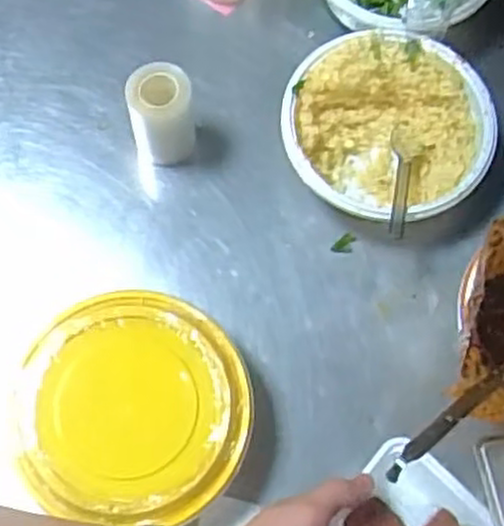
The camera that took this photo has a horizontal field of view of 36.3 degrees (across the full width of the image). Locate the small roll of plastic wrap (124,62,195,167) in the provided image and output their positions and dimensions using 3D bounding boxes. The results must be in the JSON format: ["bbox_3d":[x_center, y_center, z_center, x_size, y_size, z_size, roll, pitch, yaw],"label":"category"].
[{"bbox_3d":[-0.076,-0.123,0.642,0.052,0.084,0.047,-10,70,-4],"label":"small roll of plastic wrap"}]

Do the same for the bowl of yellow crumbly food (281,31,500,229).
[{"bbox_3d":[0.113,-0.109,0.653,0.166,0.061,0.162,0,70,-1],"label":"bowl of yellow crumbly food"}]

